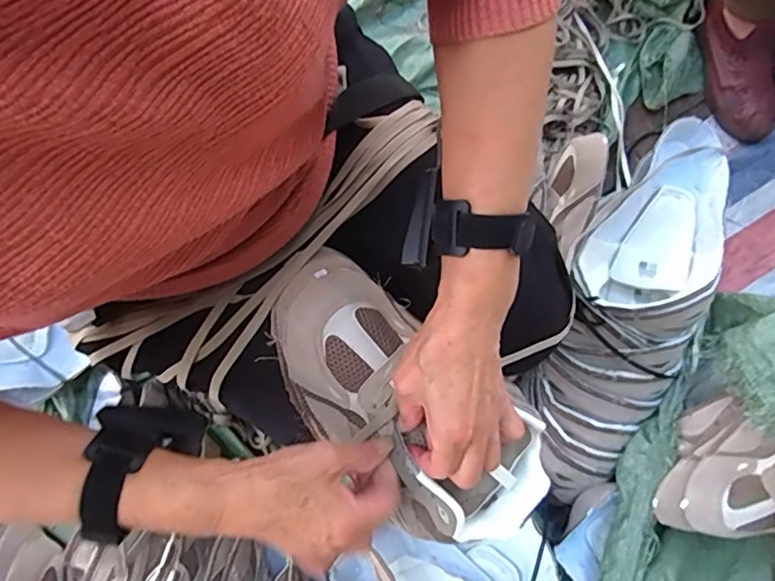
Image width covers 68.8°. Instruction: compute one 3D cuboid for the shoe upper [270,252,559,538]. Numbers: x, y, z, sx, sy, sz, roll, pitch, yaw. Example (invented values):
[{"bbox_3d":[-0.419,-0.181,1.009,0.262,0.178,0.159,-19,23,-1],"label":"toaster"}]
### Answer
[{"bbox_3d":[0.016,0.091,0.445,0.136,0.069,0.264,-43,94,-8],"label":"shoe upper"}]

